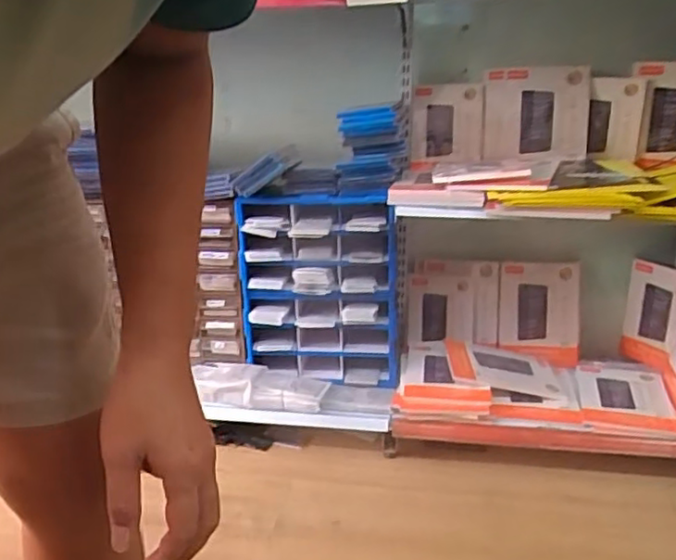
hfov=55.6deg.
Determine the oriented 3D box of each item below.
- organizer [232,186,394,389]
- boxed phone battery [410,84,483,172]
[{"bbox_3d":[-0.046,0.031,1.507,0.358,0.436,0.087,3,19,11],"label":"organizer"},{"bbox_3d":[0.259,-0.368,1.543,0.171,0.189,0.029,-1,-5,21],"label":"boxed phone battery"}]

